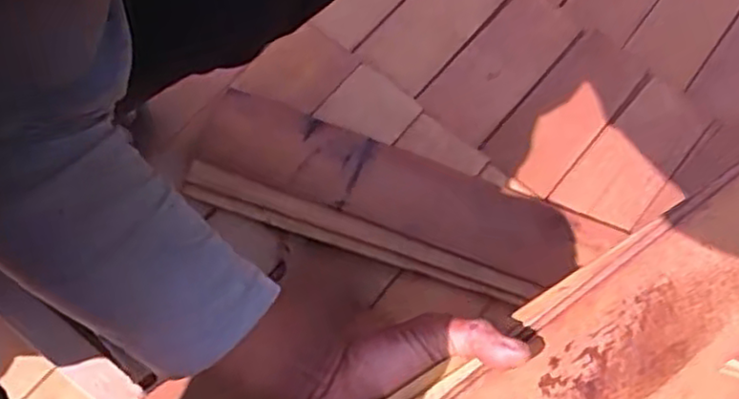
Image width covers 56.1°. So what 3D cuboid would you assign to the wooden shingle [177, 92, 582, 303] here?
[{"bbox_3d":[0.010,0.000,0.647,0.351,0.022,0.109,18,76,3],"label":"wooden shingle"}]

